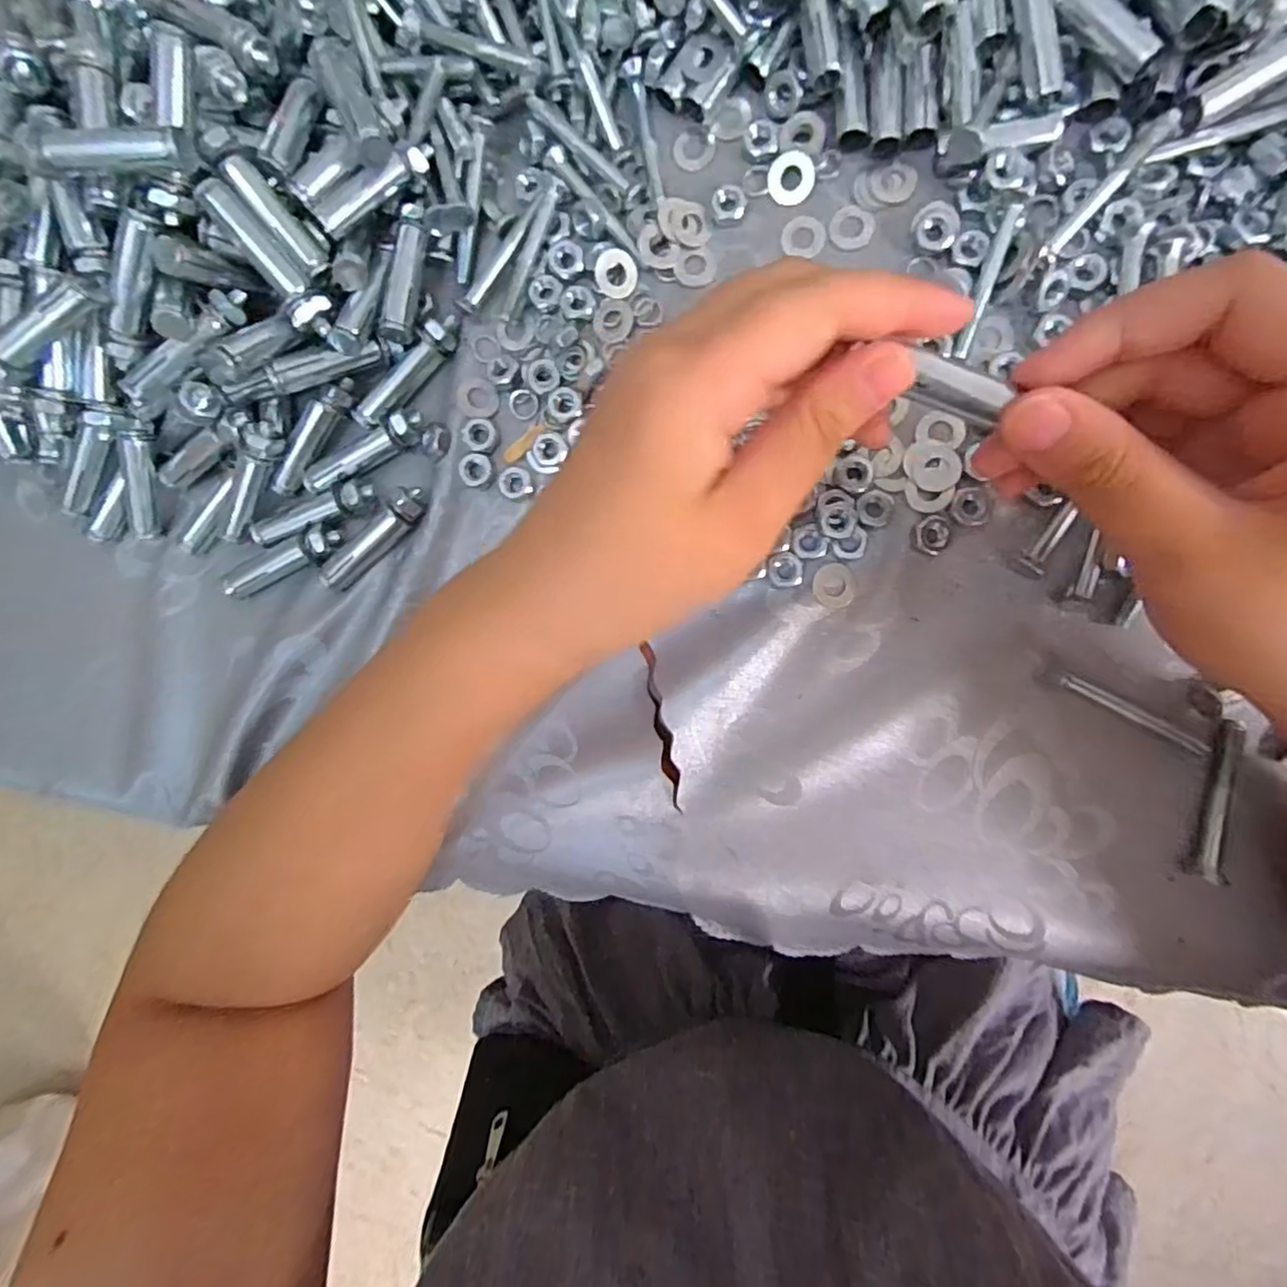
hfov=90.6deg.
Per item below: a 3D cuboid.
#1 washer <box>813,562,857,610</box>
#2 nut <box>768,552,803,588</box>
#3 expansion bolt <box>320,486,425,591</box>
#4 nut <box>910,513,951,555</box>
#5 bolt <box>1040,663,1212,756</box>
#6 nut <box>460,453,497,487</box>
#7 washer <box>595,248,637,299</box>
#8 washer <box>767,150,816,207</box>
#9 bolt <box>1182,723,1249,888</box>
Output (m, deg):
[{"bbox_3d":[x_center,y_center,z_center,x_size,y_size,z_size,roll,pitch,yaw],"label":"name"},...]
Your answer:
[{"bbox_3d":[0.071,-0.021,0.236,0.016,0.004,0.016,0,91,9],"label":"washer"},{"bbox_3d":[0.053,-0.027,0.237,0.012,0.004,0.013,0,91,9],"label":"nut"},{"bbox_3d":[-0.109,-0.042,0.257,0.053,0.010,0.012,-41,85,7],"label":"expansion bolt"},{"bbox_3d":[0.104,-0.040,0.230,0.013,0.007,0.013,0,91,9],"label":"nut"},{"bbox_3d":[0.167,0.023,0.222,0.057,0.004,0.007,29,95,7],"label":"bolt"},{"bbox_3d":[-0.066,-0.069,0.255,0.013,0.006,0.013,0,91,9],"label":"nut"},{"bbox_3d":[-0.010,-0.142,0.244,0.016,0.004,0.016,-6,109,-19],"label":"washer"},{"bbox_3d":[0.055,-0.174,0.237,0.017,0.004,0.018,0,91,9],"label":"washer"},{"bbox_3d":[0.195,0.053,0.216,0.008,0.007,0.054,7,92,8],"label":"bolt"}]

